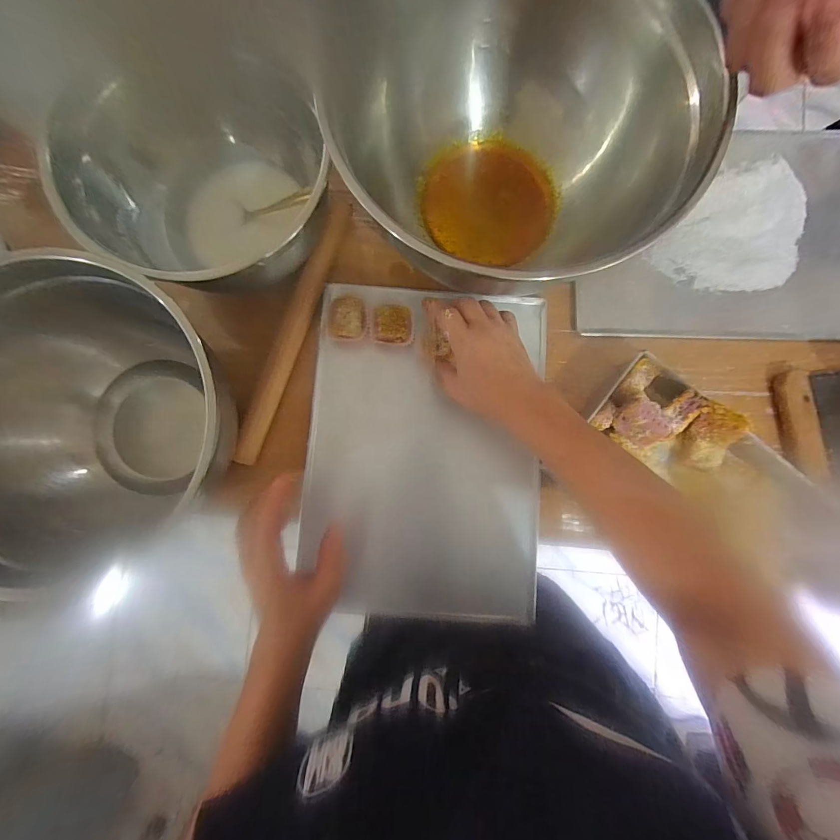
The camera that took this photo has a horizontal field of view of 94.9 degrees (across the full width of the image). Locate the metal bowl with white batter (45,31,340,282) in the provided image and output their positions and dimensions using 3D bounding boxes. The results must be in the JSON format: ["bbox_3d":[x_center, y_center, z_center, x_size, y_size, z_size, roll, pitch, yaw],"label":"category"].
[{"bbox_3d":[-0.214,-0.221,0.385,0.208,0.124,0.202,0,85,0],"label":"metal bowl with white batter"}]

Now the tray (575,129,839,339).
[{"bbox_3d":[0.367,-0.226,0.458,0.363,0.021,0.260,1,85,0],"label":"tray"}]

